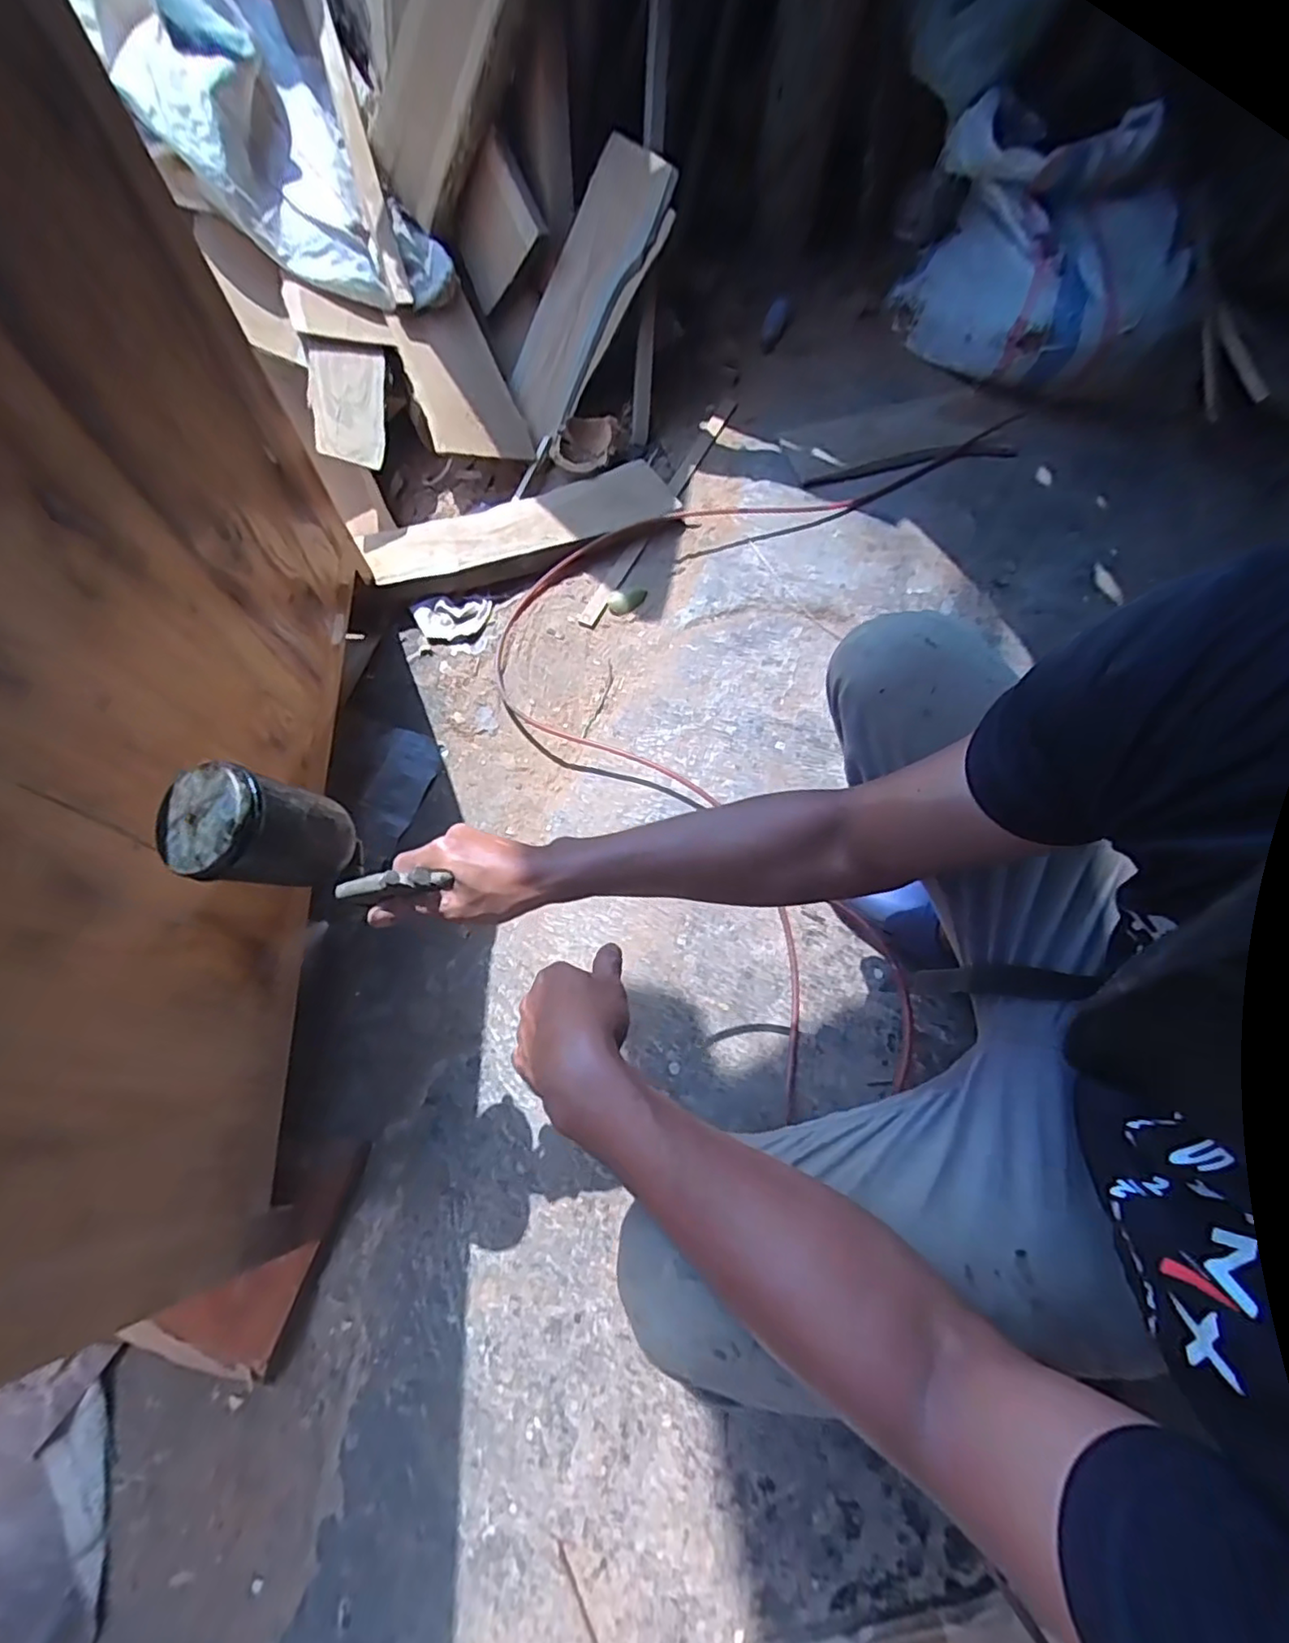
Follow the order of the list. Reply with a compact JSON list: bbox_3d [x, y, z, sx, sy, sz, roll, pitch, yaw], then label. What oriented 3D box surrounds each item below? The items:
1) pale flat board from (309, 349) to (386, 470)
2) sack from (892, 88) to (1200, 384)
[{"bbox_3d":[-0.501,-0.714,1.074,0.113,0.032,0.221,-1,79,-22],"label":"pale flat board"},{"bbox_3d":[0.679,-0.930,1.052,0.434,0.322,0.216,7,67,3],"label":"sack"}]

